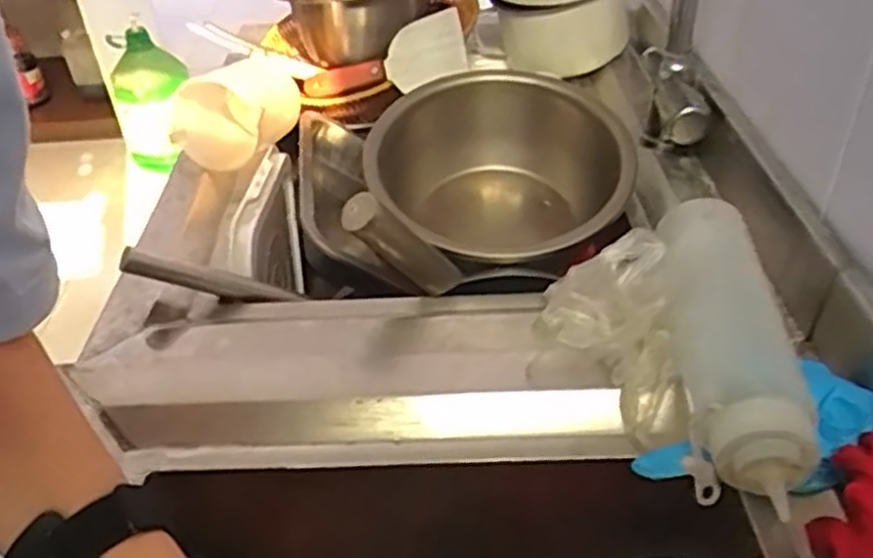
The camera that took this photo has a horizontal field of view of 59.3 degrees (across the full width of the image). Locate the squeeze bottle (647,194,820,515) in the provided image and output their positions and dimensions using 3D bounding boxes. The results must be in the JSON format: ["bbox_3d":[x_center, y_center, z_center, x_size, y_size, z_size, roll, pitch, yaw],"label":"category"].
[{"bbox_3d":[0.182,0.030,0.489,0.061,0.053,0.233,0,38,5],"label":"squeeze bottle"}]

